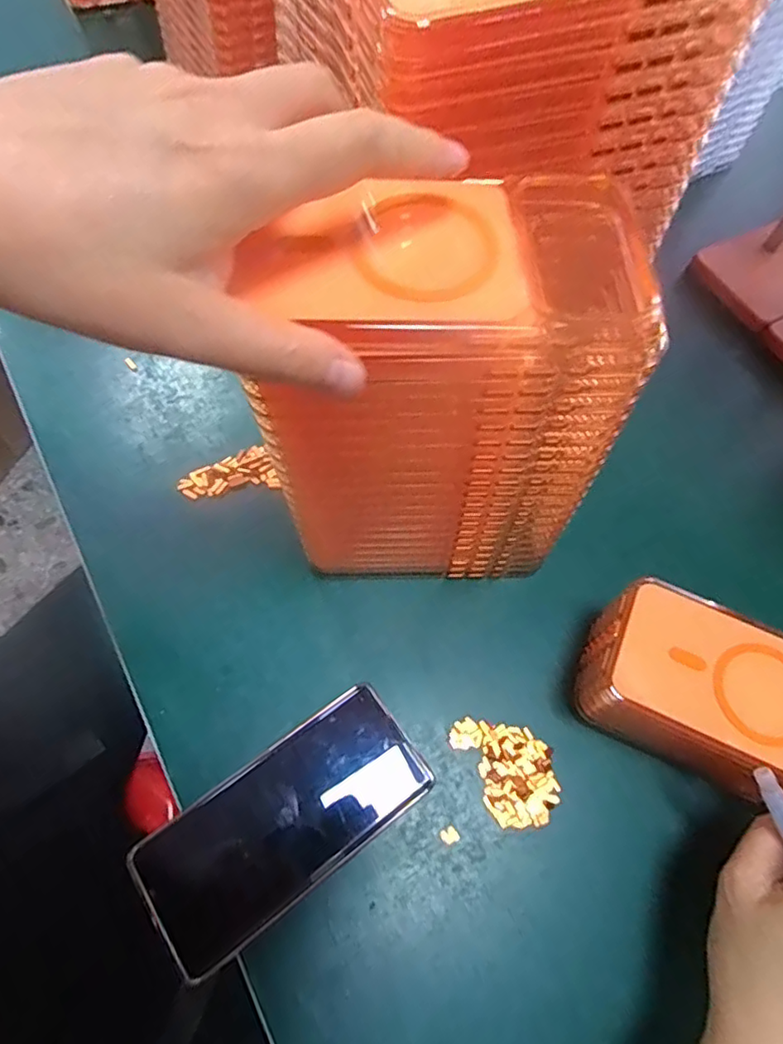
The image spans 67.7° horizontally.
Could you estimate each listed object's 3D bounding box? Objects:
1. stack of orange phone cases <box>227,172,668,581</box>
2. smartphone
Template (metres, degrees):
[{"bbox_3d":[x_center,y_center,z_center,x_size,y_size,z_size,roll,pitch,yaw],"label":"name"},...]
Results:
[{"bbox_3d":[0.014,-0.044,0.299,0.151,0.233,0.076,-7,66,-4],"label":"stack of orange phone cases"},{"bbox_3d":[-0.059,0.169,0.333,0.161,0.005,0.074,-32,72,-18],"label":"smartphone"}]

